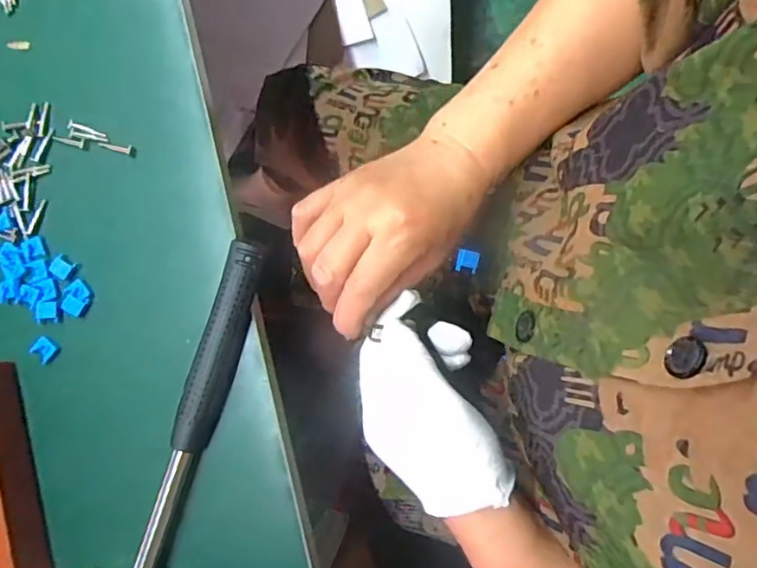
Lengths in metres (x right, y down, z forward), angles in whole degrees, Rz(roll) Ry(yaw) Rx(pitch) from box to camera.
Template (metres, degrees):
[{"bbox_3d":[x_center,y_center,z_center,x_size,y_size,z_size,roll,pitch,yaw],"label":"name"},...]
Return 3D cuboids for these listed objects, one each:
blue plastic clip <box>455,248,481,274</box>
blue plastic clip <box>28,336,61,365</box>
[{"bbox_3d":[0.057,-0.015,0.357,0.014,0.004,0.014,13,76,2],"label":"blue plastic clip"},{"bbox_3d":[-0.214,0.042,0.357,0.016,0.004,0.014,39,78,8],"label":"blue plastic clip"}]

